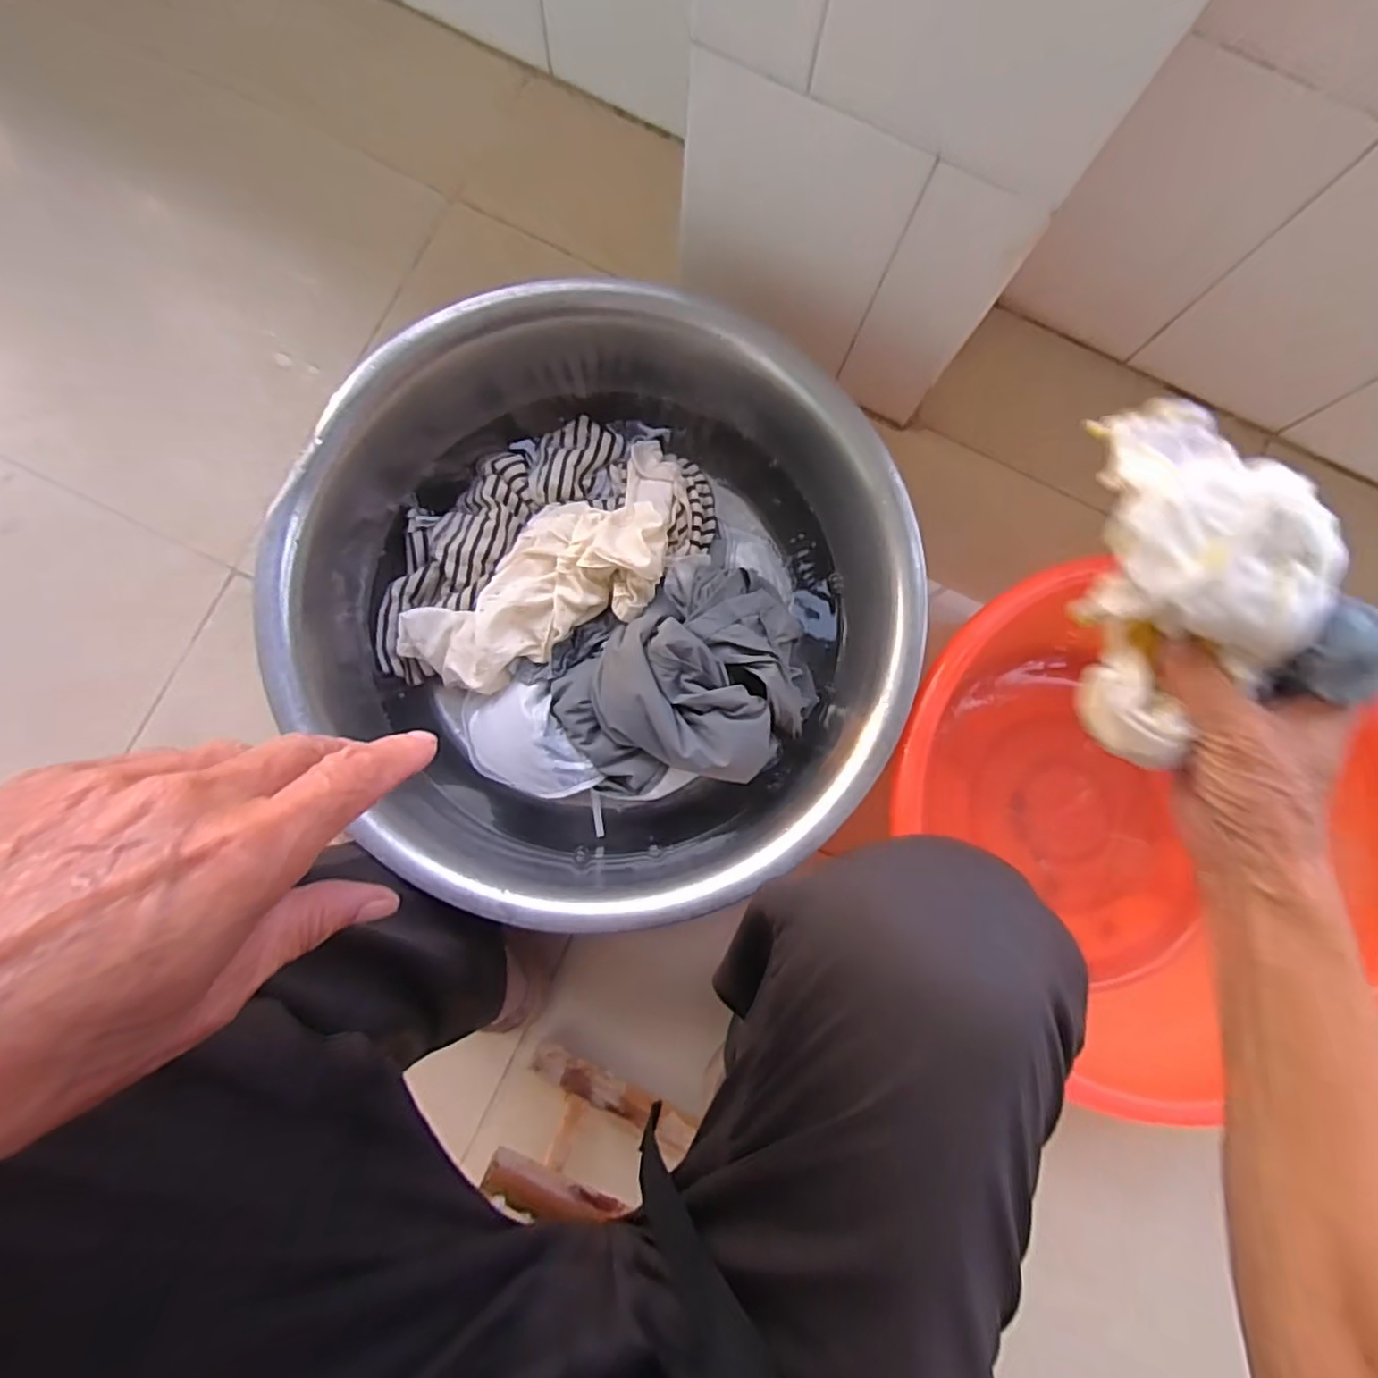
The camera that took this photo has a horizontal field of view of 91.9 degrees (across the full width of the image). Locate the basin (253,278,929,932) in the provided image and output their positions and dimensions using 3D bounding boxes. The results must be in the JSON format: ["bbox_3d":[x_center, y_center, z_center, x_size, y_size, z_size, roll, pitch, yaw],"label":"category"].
[{"bbox_3d":[-0.087,-0.076,0.658,0.549,0.184,0.530,0,83,-3],"label":"basin"}]

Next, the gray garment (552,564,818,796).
[{"bbox_3d":[0.010,-0.001,0.624,0.235,0.090,0.185,-43,87,-7],"label":"gray garment"}]

